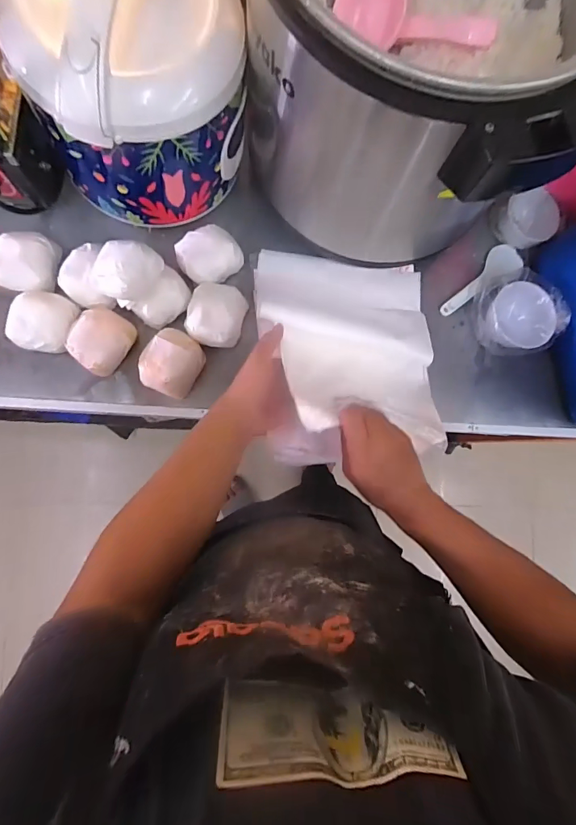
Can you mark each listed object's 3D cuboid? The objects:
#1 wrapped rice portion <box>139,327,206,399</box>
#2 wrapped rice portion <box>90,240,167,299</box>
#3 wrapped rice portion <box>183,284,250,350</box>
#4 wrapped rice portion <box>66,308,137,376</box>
[{"bbox_3d":[-0.160,-0.068,0.573,0.076,0.048,0.089,35,83,-3],"label":"wrapped rice portion"},{"bbox_3d":[-0.208,-0.180,0.537,0.072,0.055,0.071,1,86,-7],"label":"wrapped rice portion"},{"bbox_3d":[-0.101,-0.138,0.585,0.082,0.041,0.092,16,84,-6],"label":"wrapped rice portion"},{"bbox_3d":[-0.254,-0.097,0.568,0.073,0.058,0.081,33,83,-4],"label":"wrapped rice portion"}]

